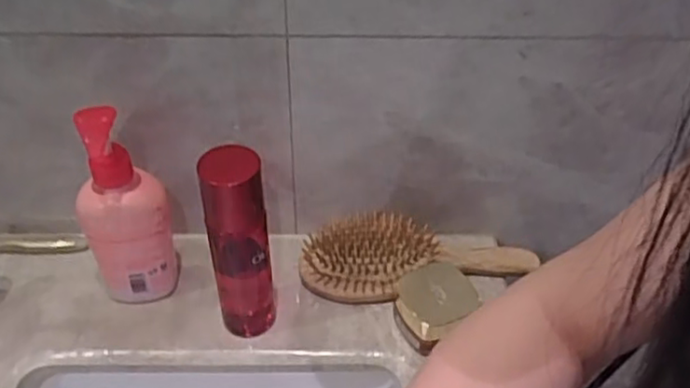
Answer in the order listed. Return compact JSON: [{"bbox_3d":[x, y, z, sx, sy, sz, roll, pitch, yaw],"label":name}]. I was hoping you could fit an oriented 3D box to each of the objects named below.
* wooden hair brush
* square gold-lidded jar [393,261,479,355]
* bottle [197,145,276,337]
[{"bbox_3d":[0.066,0.052,0.621,0.214,0.041,0.081,-7,42,-8],"label":"wooden hair brush"},{"bbox_3d":[0.075,0.094,0.567,0.059,0.045,0.066,-16,45,-18],"label":"square gold-lidded jar"},{"bbox_3d":[-0.084,0.042,0.532,0.046,0.178,0.045,0,42,0],"label":"bottle"}]

